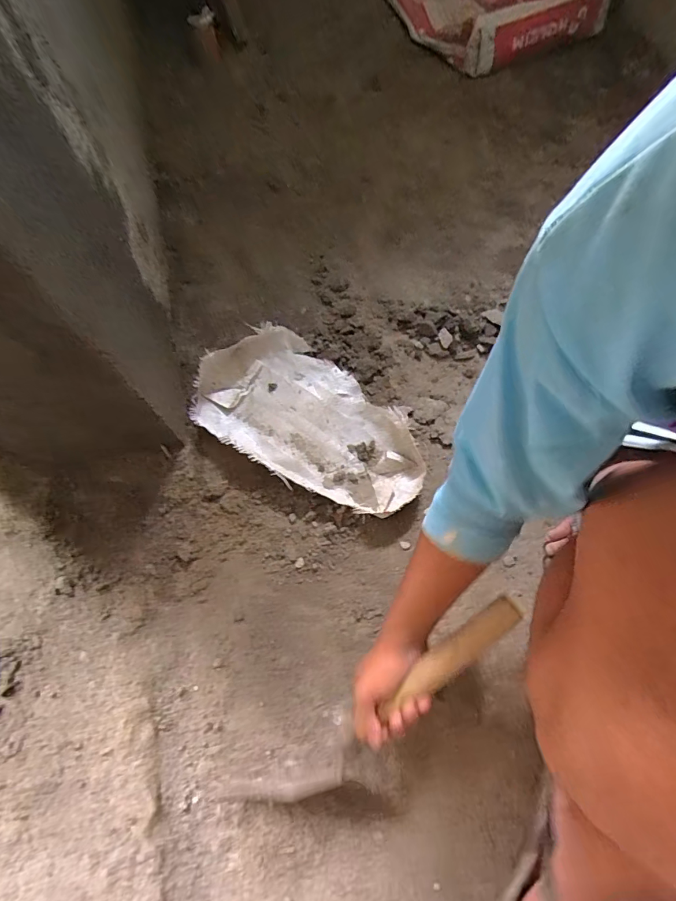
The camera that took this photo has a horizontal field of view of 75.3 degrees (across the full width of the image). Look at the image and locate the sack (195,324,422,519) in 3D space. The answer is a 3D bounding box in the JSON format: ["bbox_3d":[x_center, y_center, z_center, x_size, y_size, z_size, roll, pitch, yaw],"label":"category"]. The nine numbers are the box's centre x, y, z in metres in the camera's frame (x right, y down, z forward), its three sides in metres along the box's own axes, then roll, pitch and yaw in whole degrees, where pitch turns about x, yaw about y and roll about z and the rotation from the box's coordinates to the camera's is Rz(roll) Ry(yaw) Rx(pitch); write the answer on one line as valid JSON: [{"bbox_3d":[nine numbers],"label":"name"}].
[{"bbox_3d":[-0.044,-0.050,0.706,0.396,0.060,0.203,27,71,9],"label":"sack"}]

